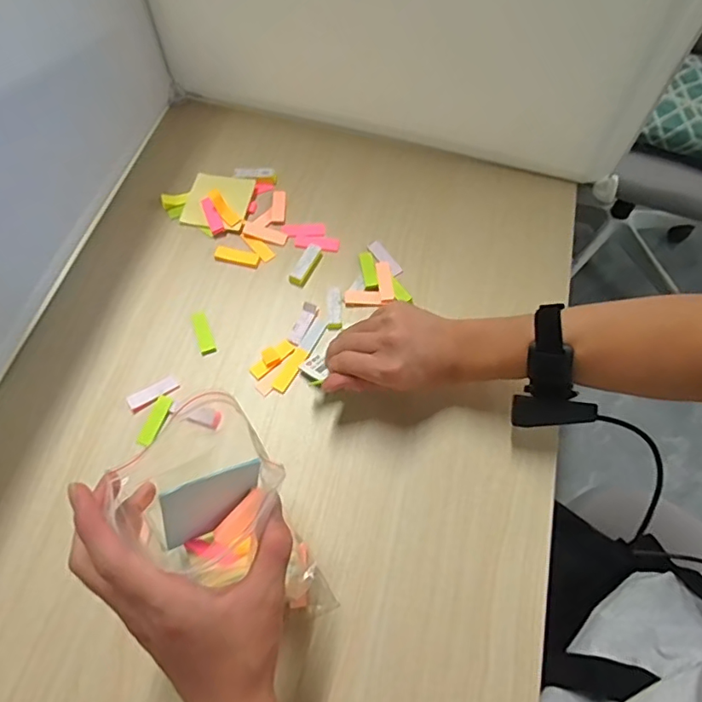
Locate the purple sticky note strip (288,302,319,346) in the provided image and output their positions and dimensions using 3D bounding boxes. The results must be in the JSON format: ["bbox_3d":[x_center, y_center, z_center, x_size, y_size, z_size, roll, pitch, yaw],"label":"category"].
[{"bbox_3d":[-0.050,-0.029,0.562,0.015,0.004,0.050,19,64,8],"label":"purple sticky note strip"}]

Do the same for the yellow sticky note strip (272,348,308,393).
[{"bbox_3d":[-0.062,0.019,0.539,0.015,0.004,0.051,29,66,12],"label":"yellow sticky note strip"}]

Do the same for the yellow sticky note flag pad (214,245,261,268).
[{"bbox_3d":[-0.129,-0.107,0.602,0.052,0.004,0.020,12,64,4],"label":"yellow sticky note flag pad"}]

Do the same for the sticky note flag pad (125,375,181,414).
[{"bbox_3d":[-0.198,0.042,0.527,0.049,0.007,0.017,-33,69,-17],"label":"sticky note flag pad"}]

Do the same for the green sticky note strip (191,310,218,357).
[{"bbox_3d":[-0.157,-0.020,0.561,0.016,0.004,0.054,-20,65,-11],"label":"green sticky note strip"}]

